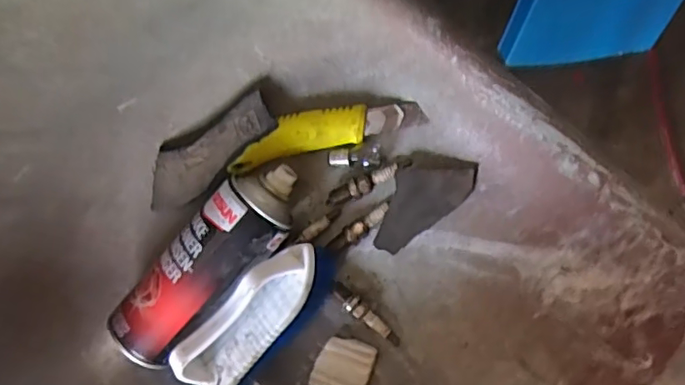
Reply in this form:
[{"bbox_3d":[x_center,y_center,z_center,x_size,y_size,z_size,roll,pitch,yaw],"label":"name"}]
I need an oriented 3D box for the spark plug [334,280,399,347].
[{"bbox_3d":[0.019,0.100,0.463,0.070,0.016,0.012,42,99,2],"label":"spark plug"}]

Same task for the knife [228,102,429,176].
[{"bbox_3d":[-0.017,-0.049,0.447,0.157,0.013,0.033,-14,93,9],"label":"knife"}]

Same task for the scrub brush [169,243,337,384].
[{"bbox_3d":[-0.069,0.102,0.453,0.060,0.063,0.149,44,100,2],"label":"scrub brush"}]

